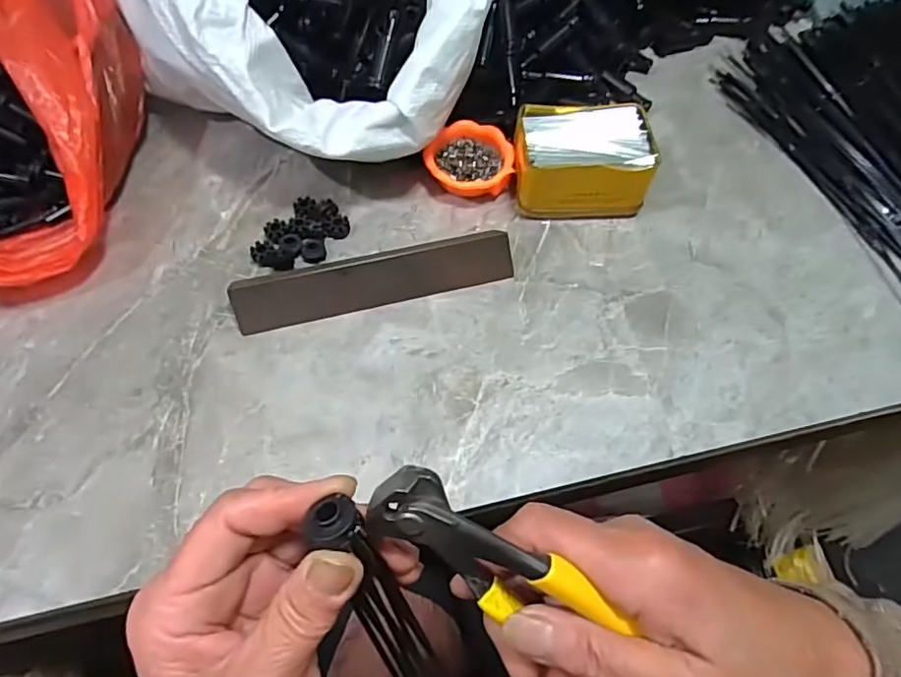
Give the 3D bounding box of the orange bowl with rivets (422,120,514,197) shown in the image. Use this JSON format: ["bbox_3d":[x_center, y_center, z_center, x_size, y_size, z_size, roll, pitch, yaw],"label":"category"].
[{"bbox_3d":[0.017,-0.156,0.505,0.073,0.030,0.068,1,61,-2],"label":"orange bowl with rivets"}]

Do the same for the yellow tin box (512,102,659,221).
[{"bbox_3d":[0.111,-0.150,0.491,0.112,0.059,0.097,2,61,-1],"label":"yellow tin box"}]

